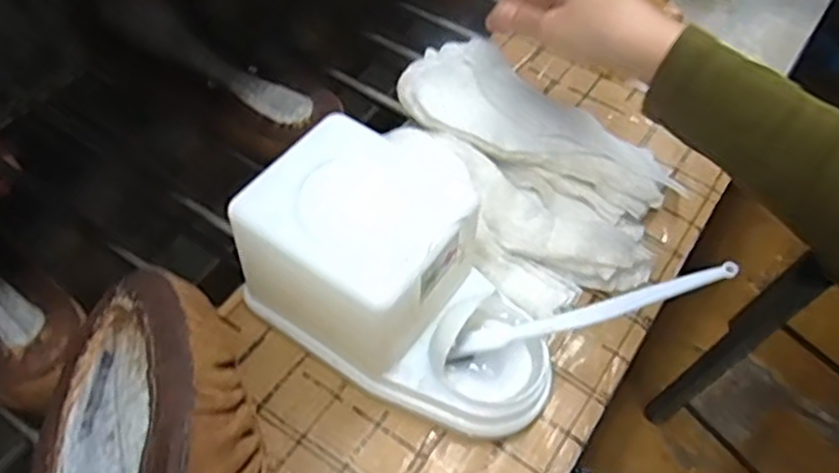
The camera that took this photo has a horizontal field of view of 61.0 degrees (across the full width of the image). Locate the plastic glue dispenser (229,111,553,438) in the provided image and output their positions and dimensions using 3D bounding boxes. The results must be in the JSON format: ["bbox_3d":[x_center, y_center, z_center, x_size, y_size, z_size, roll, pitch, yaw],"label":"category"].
[{"bbox_3d":[-0.003,0.028,0.408,0.181,0.105,0.107,30,59,18],"label":"plastic glue dispenser"}]

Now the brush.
[{"bbox_3d":[0.098,0.042,0.414,0.168,0.018,0.018,-17,53,6],"label":"brush"}]

